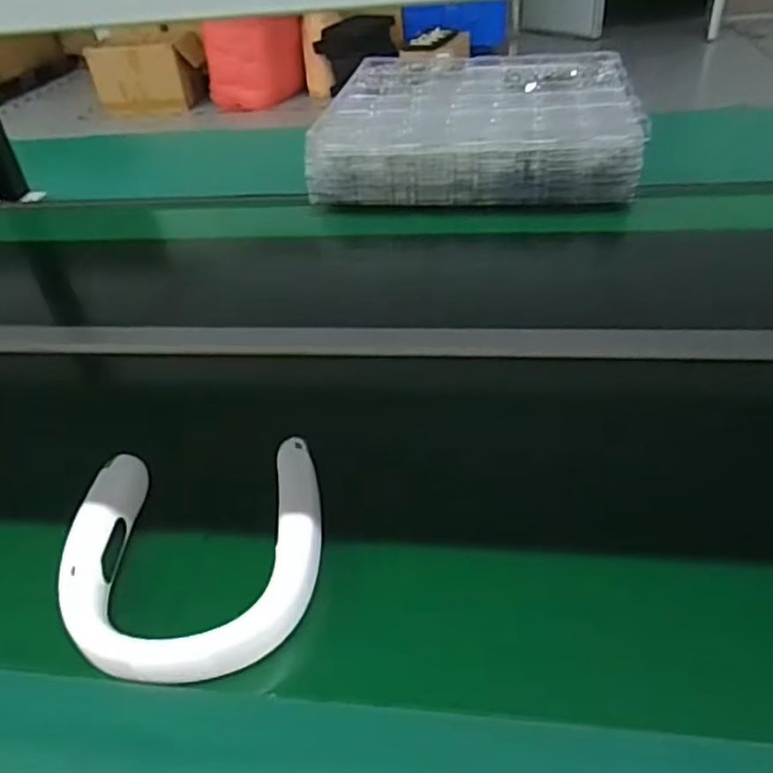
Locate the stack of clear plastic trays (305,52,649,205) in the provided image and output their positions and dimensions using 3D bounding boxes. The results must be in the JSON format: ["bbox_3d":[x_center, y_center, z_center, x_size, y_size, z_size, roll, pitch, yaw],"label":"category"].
[{"bbox_3d":[0.176,-0.505,1.251,0.534,0.119,0.526,2,38,12],"label":"stack of clear plastic trays"}]

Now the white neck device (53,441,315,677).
[{"bbox_3d":[-0.147,0.129,0.514,0.193,0.047,0.198,-6,37,0],"label":"white neck device"}]

